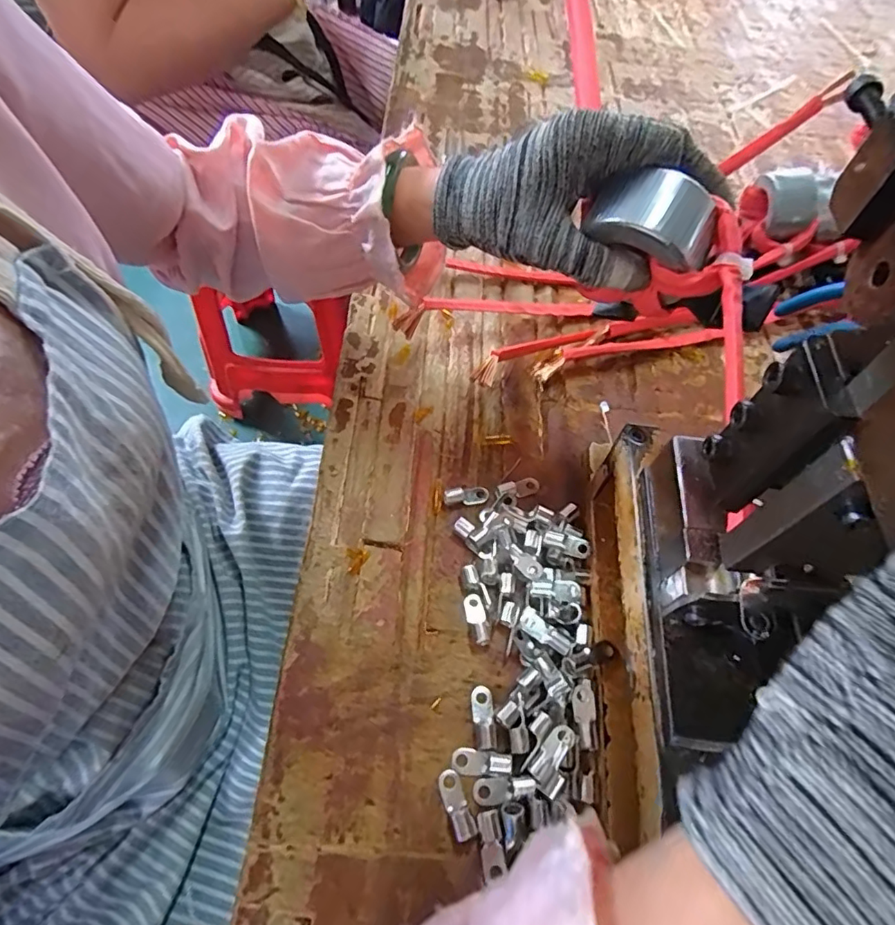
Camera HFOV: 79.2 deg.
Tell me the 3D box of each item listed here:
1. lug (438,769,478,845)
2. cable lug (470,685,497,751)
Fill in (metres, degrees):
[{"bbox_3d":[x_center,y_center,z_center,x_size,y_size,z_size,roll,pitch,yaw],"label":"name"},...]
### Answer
[{"bbox_3d":[0.004,0.176,0.279,0.011,0.005,0.030,-16,61,-14],"label":"lug"},{"bbox_3d":[0.020,0.142,0.301,0.012,0.006,0.033,0,59,-5],"label":"cable lug"}]

